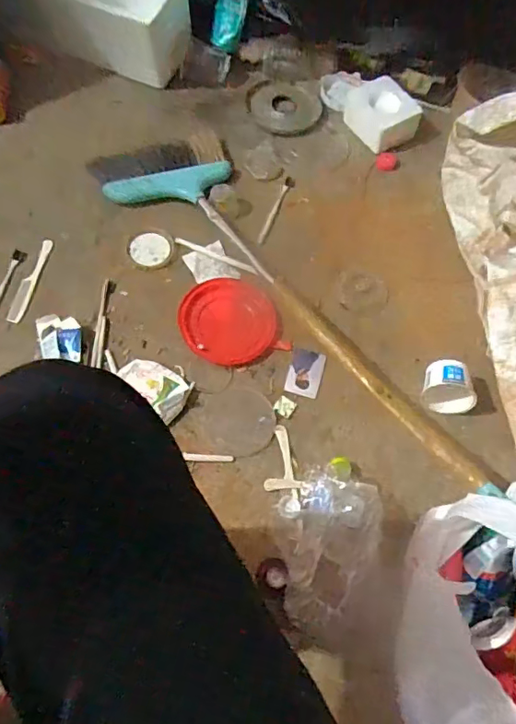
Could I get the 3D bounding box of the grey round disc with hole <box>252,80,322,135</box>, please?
[{"bbox_3d":[0.054,-0.492,1.025,0.135,0.012,0.130,1,65,-3],"label":"grey round disc with hole"}]

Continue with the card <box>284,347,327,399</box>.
[{"bbox_3d":[0.076,0.018,0.850,0.054,0.004,0.076,12,69,11],"label":"card"}]

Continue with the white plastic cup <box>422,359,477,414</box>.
[{"bbox_3d":[0.291,0.043,0.826,0.071,0.072,0.073,1,65,-3],"label":"white plastic cup"}]

